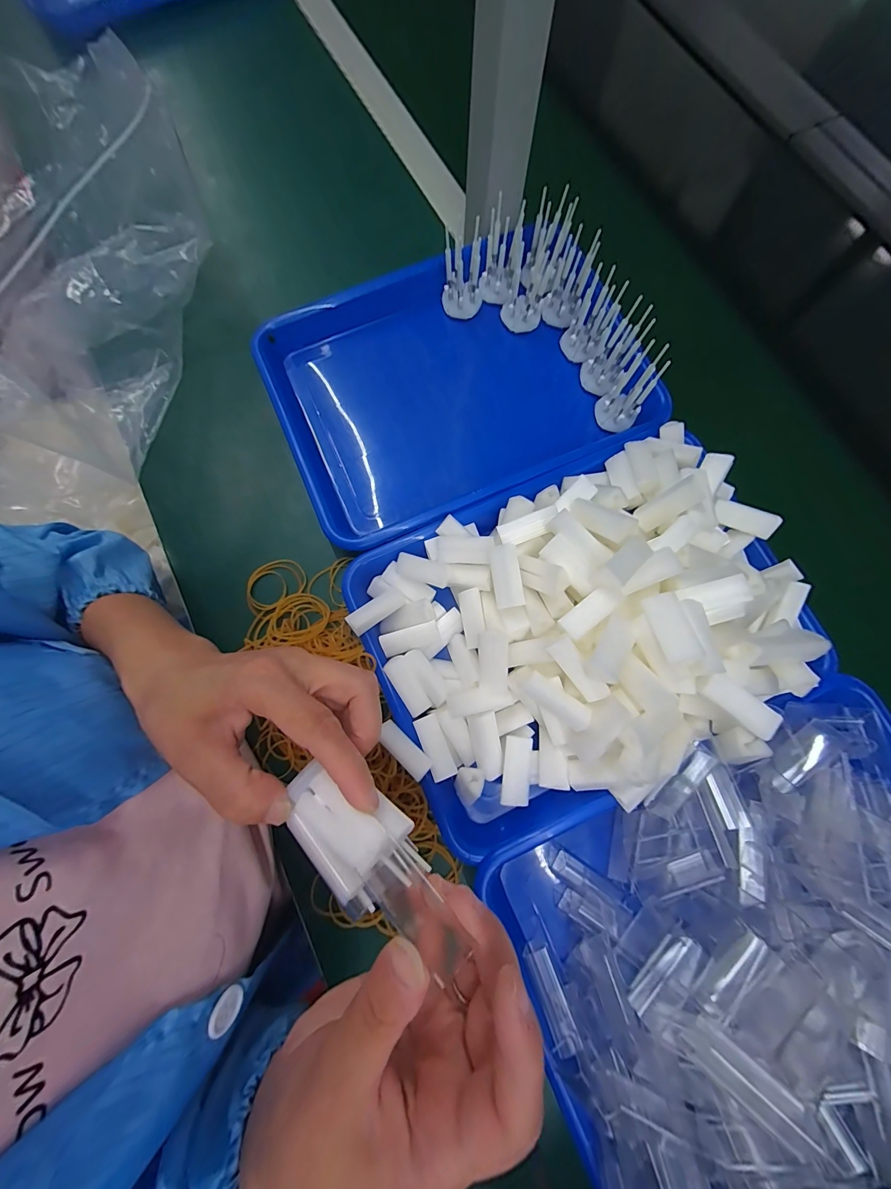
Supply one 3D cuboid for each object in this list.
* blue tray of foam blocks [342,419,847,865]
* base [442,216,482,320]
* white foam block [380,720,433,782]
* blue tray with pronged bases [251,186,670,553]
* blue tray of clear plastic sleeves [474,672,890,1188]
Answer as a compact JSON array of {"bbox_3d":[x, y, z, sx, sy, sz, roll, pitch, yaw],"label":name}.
[{"bbox_3d":[0.102,0.018,0.290,0.314,0.088,0.239,-23,79,-6],"label":"blue tray of foam blocks"},{"bbox_3d":[0.016,-0.299,0.368,0.036,0.063,0.030,-5,77,-2],"label":"base"},{"bbox_3d":[-0.030,0.111,0.281,0.044,0.009,0.018,43,80,8],"label":"white foam block"},{"bbox_3d":[0.009,-0.201,0.357,0.323,0.069,0.252,-24,79,-6],"label":"blue tray with pronged bases"},{"bbox_3d":[0.212,0.228,0.253,0.323,0.072,0.245,-24,79,-6],"label":"blue tray of clear plastic sleeves"}]

